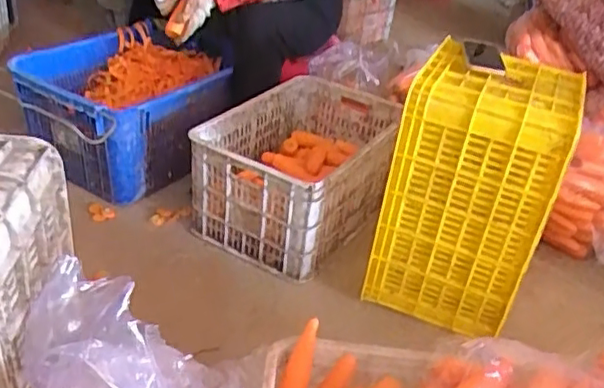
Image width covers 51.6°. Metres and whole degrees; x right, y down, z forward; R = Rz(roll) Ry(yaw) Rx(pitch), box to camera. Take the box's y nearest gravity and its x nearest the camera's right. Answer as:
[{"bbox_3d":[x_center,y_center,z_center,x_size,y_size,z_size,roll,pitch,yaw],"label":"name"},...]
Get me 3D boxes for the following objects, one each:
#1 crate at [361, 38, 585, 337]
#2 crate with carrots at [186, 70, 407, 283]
[{"bbox_3d":[0.341,-0.012,1.299,0.304,0.475,0.272,15,33,13],"label":"crate"},{"bbox_3d":[0.012,-0.073,1.569,0.340,0.256,0.556,23,35,24],"label":"crate with carrots"}]

